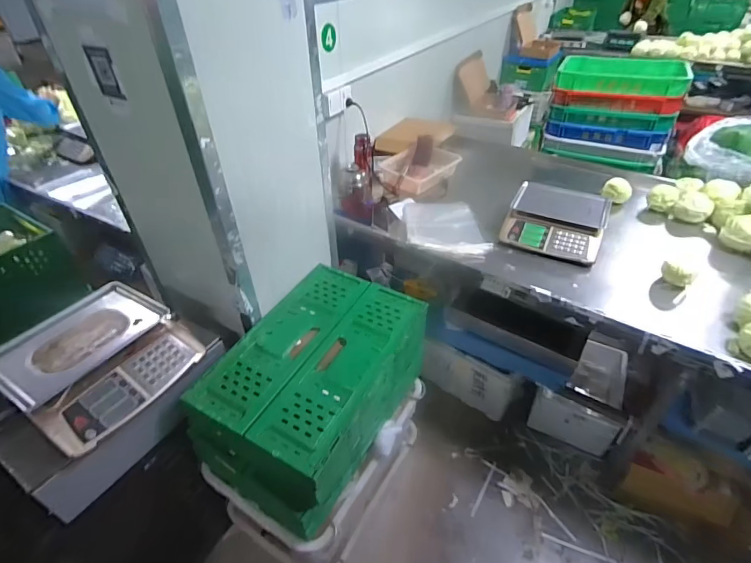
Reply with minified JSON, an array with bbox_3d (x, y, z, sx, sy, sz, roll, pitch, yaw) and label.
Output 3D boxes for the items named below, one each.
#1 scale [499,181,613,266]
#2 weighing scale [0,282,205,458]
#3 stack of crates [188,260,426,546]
[{"bbox_3d":[0.721,-0.255,1.634,0.360,0.119,0.370,18,44,21],"label":"scale"},{"bbox_3d":[-0.686,0.195,1.022,0.361,0.129,0.365,23,46,26],"label":"weighing scale"},{"bbox_3d":[-0.174,0.311,1.214,0.422,0.325,0.661,21,45,24],"label":"stack of crates"}]

